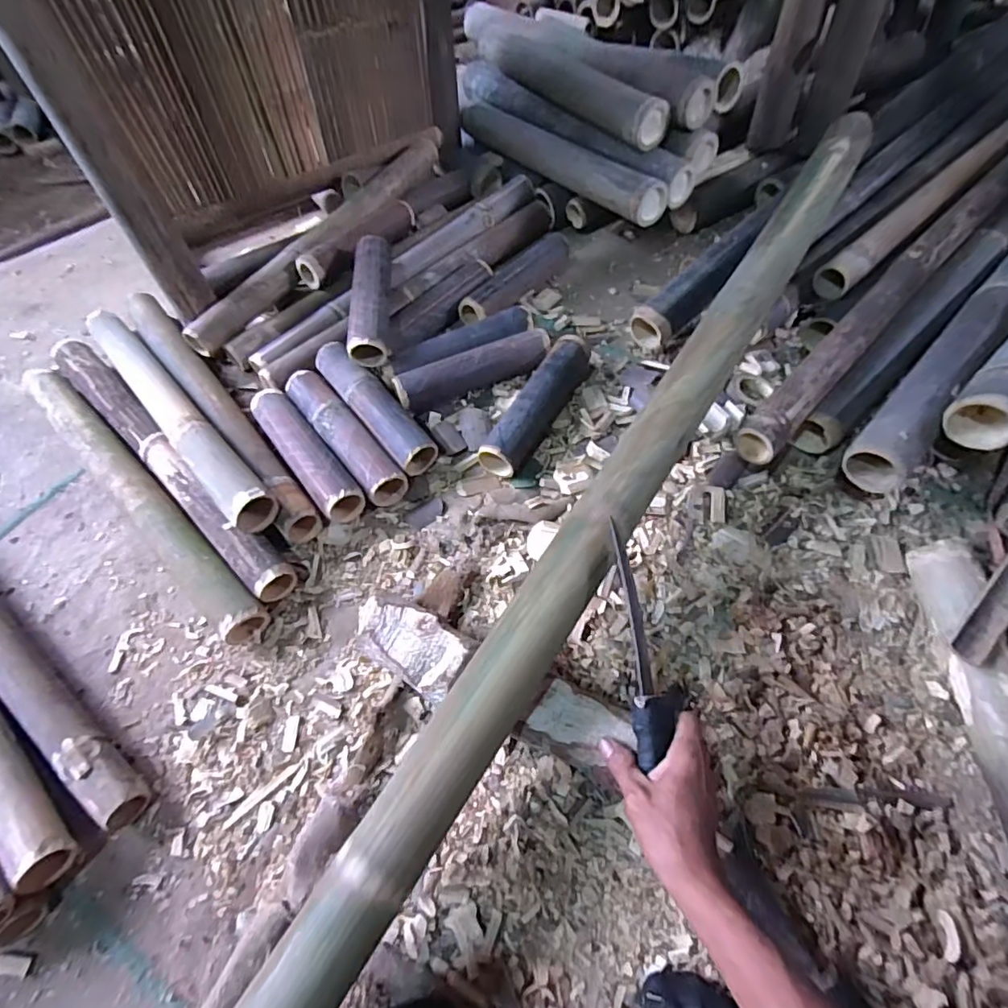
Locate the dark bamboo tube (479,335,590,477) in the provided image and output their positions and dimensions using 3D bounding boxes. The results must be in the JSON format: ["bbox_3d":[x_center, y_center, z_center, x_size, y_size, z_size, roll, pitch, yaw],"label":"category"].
[{"bbox_3d":[0.050,-0.148,0.808,0.061,0.065,0.258,23,62,17],"label":"dark bamboo tube"}]

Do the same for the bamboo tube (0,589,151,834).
[{"bbox_3d":[-0.637,0.145,0.671,0.650,0.056,0.046,34,65,22],"label":"bamboo tube"}]

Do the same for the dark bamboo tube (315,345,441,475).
[{"bbox_3d":[-0.194,-0.148,0.812,0.067,0.069,0.254,-36,62,-18],"label":"dark bamboo tube"}]

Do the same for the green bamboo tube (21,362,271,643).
[{"bbox_3d":[-0.536,-0.023,0.769,0.630,0.060,0.062,37,67,24],"label":"green bamboo tube"}]

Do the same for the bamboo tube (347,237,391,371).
[{"bbox_3d":[-0.215,-0.332,0.867,0.061,0.065,0.249,-5,57,1],"label":"bamboo tube"}]

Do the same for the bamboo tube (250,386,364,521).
[{"bbox_3d":[-0.289,-0.077,0.775,0.059,0.052,0.257,-35,62,-17],"label":"bamboo tube"}]

